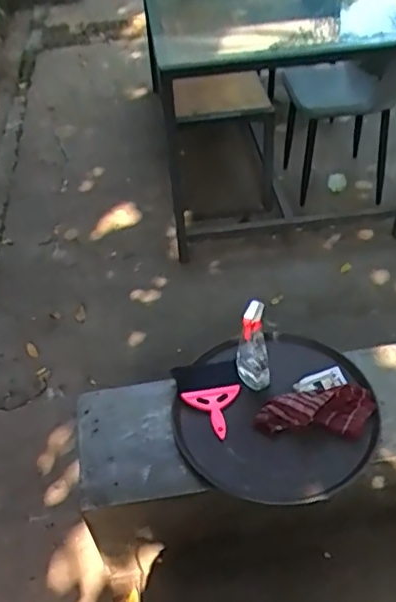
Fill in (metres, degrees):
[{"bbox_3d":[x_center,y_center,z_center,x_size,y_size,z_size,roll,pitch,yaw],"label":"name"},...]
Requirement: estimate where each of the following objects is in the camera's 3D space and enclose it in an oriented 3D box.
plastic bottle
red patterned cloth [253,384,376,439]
[{"bbox_3d":[0.124,0.091,1.357,0.071,0.223,0.095,-3,43,0],"label":"plastic bottle"},{"bbox_3d":[0.259,0.243,1.295,0.264,0.058,0.109,-9,44,-5],"label":"red patterned cloth"}]

